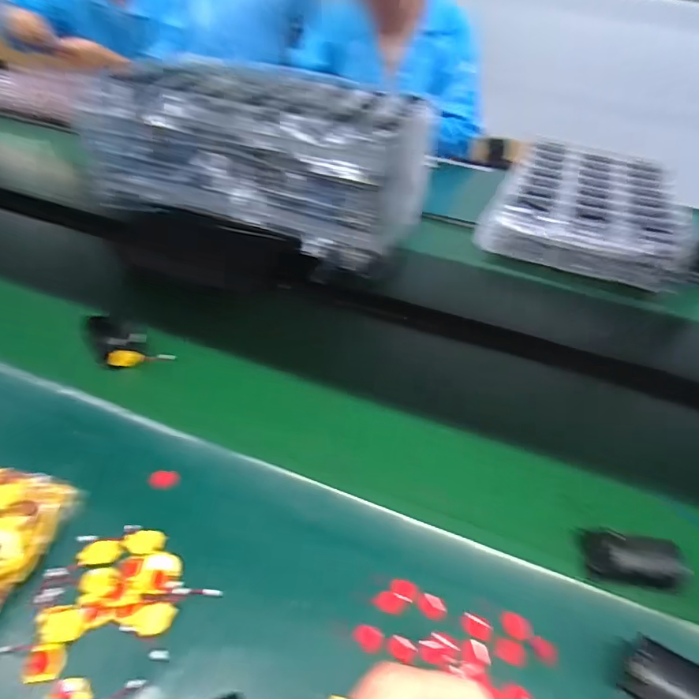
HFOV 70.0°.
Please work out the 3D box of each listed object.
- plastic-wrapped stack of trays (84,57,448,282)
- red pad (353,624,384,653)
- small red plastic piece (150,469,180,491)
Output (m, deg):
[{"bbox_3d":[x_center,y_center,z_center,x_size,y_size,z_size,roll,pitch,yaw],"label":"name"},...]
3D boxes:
[{"bbox_3d":[-0.134,-0.339,0.835,0.517,0.180,0.302,15,43,9],"label":"plastic-wrapped stack of trays"},{"bbox_3d":[0.015,0.219,0.380,0.018,0.009,0.022,-31,52,-34],"label":"red pad"},{"bbox_3d":[-0.173,0.122,0.466,0.027,0.005,0.017,5,47,-1],"label":"small red plastic piece"}]

